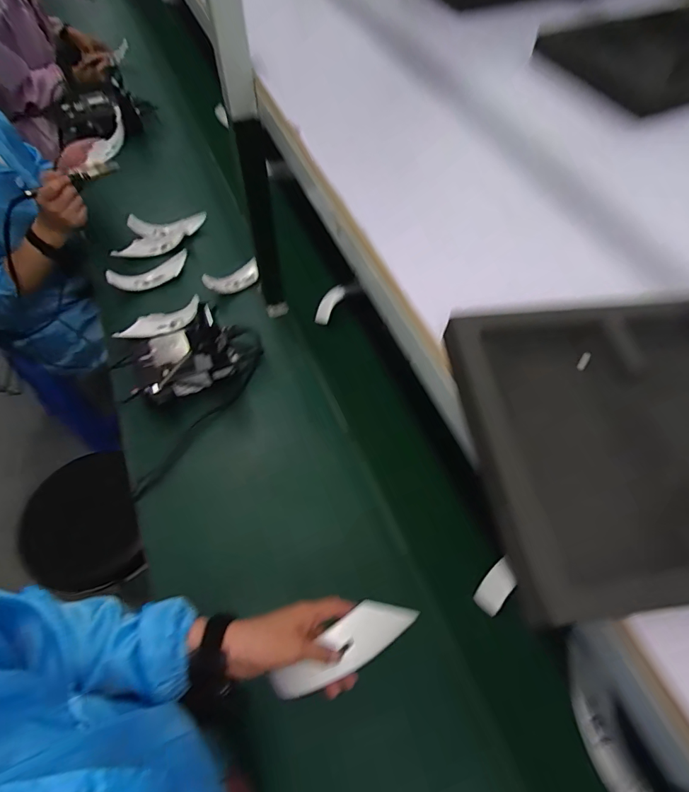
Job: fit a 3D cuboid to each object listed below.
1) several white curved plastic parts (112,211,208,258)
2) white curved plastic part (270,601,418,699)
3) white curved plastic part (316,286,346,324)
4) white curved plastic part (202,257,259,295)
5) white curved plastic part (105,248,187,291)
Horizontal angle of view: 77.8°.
[{"bbox_3d":[-0.454,-0.404,1.054,0.232,0.035,0.100,-17,61,-11],"label":"several white curved plastic parts"},{"bbox_3d":[0.001,0.276,0.471,0.168,0.022,0.050,-26,61,-13],"label":"white curved plastic part"},{"bbox_3d":[-0.034,-0.206,0.959,0.032,0.022,0.096,36,96,21],"label":"white curved plastic part"},{"bbox_3d":[-0.253,-0.266,0.984,0.137,0.052,0.037,-29,61,-33],"label":"white curved plastic part"},{"bbox_3d":[-0.445,-0.286,0.981,0.182,0.039,0.046,-26,63,-16],"label":"white curved plastic part"}]

